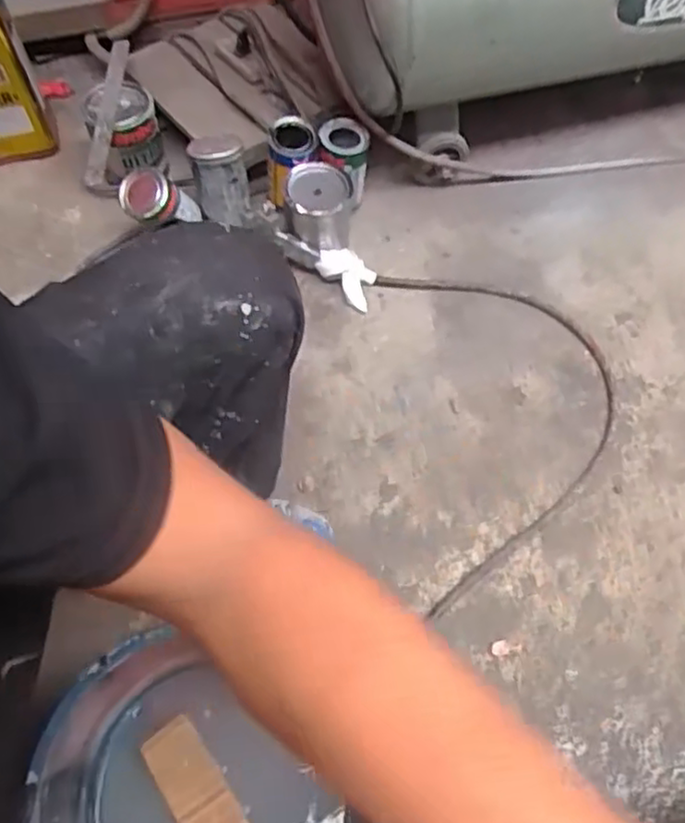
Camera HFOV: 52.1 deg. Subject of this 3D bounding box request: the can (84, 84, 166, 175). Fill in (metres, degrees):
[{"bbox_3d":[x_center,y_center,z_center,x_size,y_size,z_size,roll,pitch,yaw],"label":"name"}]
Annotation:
[{"bbox_3d":[-0.323,-0.413,1.041,0.109,0.100,0.100,36,66,17],"label":"can"}]

